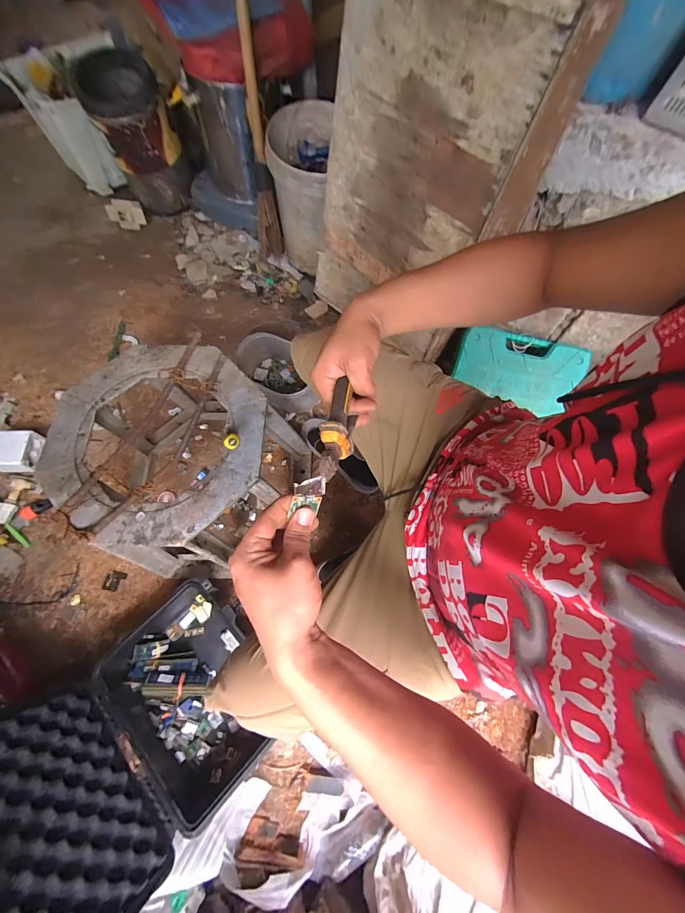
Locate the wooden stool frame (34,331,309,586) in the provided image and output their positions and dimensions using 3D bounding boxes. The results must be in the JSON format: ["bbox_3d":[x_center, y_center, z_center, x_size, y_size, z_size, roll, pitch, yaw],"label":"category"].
[{"bbox_3d":[-0.331,0.015,0.757,0.394,0.365,0.378,31,74,10],"label":"wooden stool frame"}]

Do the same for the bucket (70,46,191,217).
[{"bbox_3d":[-0.707,-1.121,1.158,0.226,0.354,0.245,-22,72,-7],"label":"bucket"}]

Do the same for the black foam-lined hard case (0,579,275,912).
[{"bbox_3d":[-0.354,0.485,0.573,0.336,0.404,0.369,-41,76,-13],"label":"black foam-lined hard case"}]

